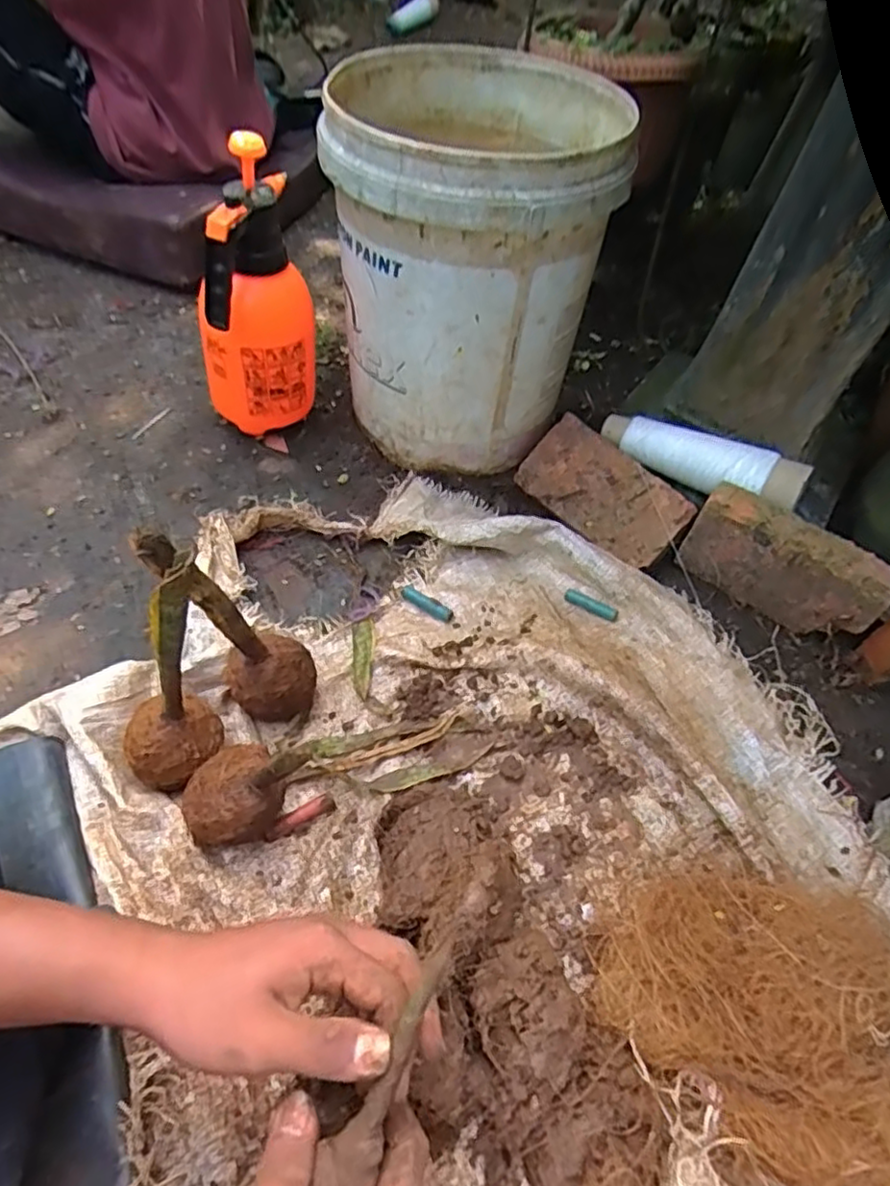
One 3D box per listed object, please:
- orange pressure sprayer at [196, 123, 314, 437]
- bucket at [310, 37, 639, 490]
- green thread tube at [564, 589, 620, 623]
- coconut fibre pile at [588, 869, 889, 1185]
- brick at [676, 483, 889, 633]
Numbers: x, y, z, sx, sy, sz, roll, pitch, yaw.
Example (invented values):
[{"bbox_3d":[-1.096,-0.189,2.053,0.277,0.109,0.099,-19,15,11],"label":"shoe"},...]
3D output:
[{"bbox_3d":[-0.217,-0.324,0.746,0.124,0.315,0.116,-11,54,-13],"label":"orange pressure sprayer"},{"bbox_3d":[0.023,-0.366,0.775,0.290,0.347,0.308,8,52,1],"label":"bucket"},{"bbox_3d":[0.157,0.015,0.718,0.060,0.012,0.013,29,56,16],"label":"green thread tube"},{"bbox_3d":[0.222,0.294,0.454,0.237,0.075,0.210,15,53,6],"label":"coconut fibre pile"},{"bbox_3d":[0.354,-0.030,0.697,0.197,0.092,0.056,33,57,19],"label":"brick"}]

